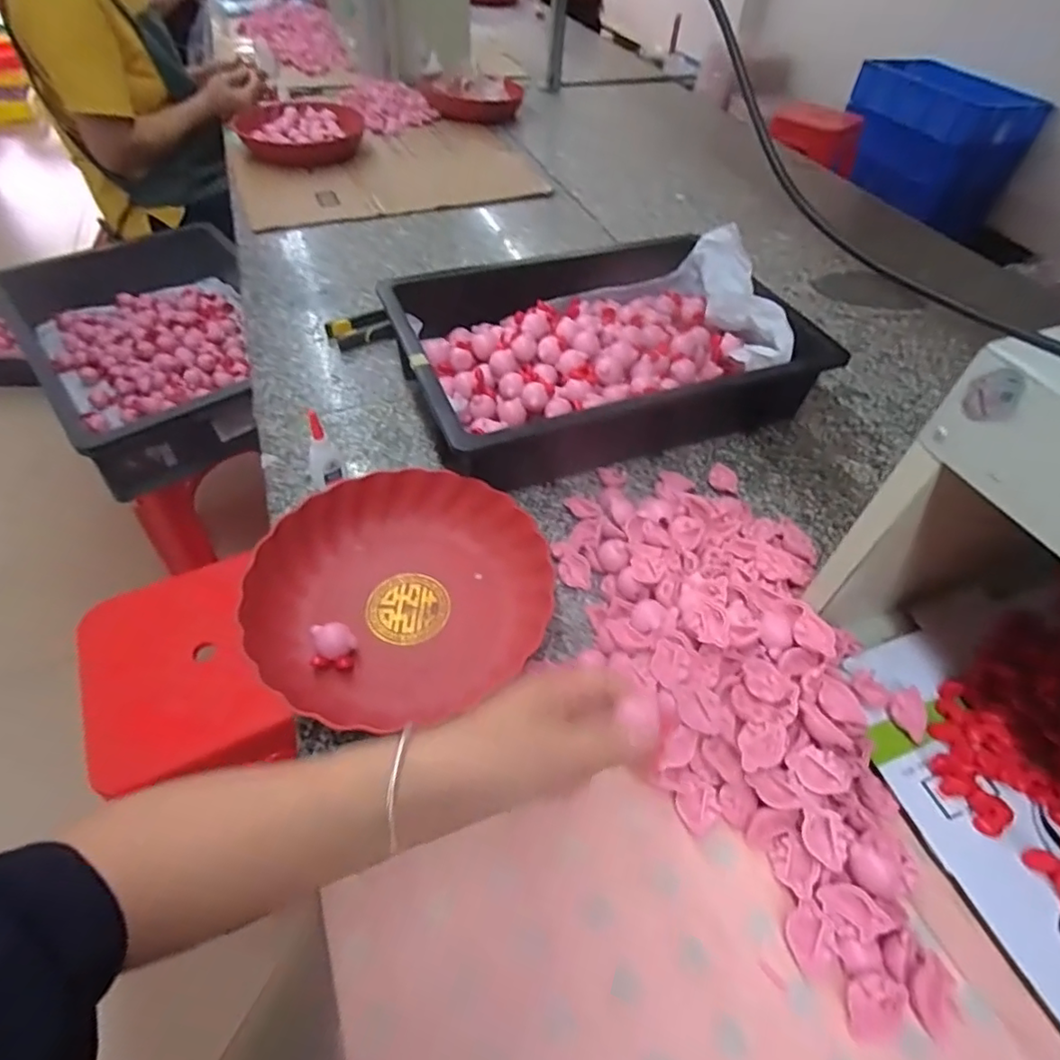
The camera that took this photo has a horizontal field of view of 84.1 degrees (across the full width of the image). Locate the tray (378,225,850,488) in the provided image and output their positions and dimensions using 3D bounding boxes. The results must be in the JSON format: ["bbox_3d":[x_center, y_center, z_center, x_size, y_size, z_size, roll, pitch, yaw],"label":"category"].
[{"bbox_3d":[0.075,-0.215,0.692,0.438,0.119,0.309,-18,52,-14],"label":"tray"}]

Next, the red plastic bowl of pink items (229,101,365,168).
[{"bbox_3d":[-0.444,-0.783,1.165,0.237,0.058,0.246,-1,49,1],"label":"red plastic bowl of pink items"}]

